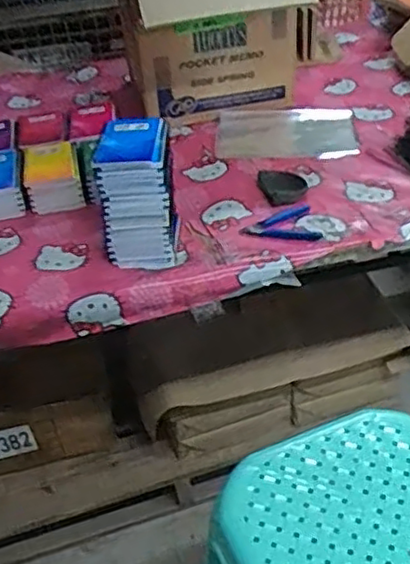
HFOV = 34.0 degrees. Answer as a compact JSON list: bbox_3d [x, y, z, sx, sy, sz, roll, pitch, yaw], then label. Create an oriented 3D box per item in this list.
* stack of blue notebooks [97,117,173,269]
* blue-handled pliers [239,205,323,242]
[{"bbox_3d":[-0.100,-0.132,1.016,0.104,0.186,0.127,-5,39,0],"label":"stack of blue notebooks"},{"bbox_3d":[0.120,-0.088,1.087,0.117,0.011,0.079,-9,39,-5],"label":"blue-handled pliers"}]

